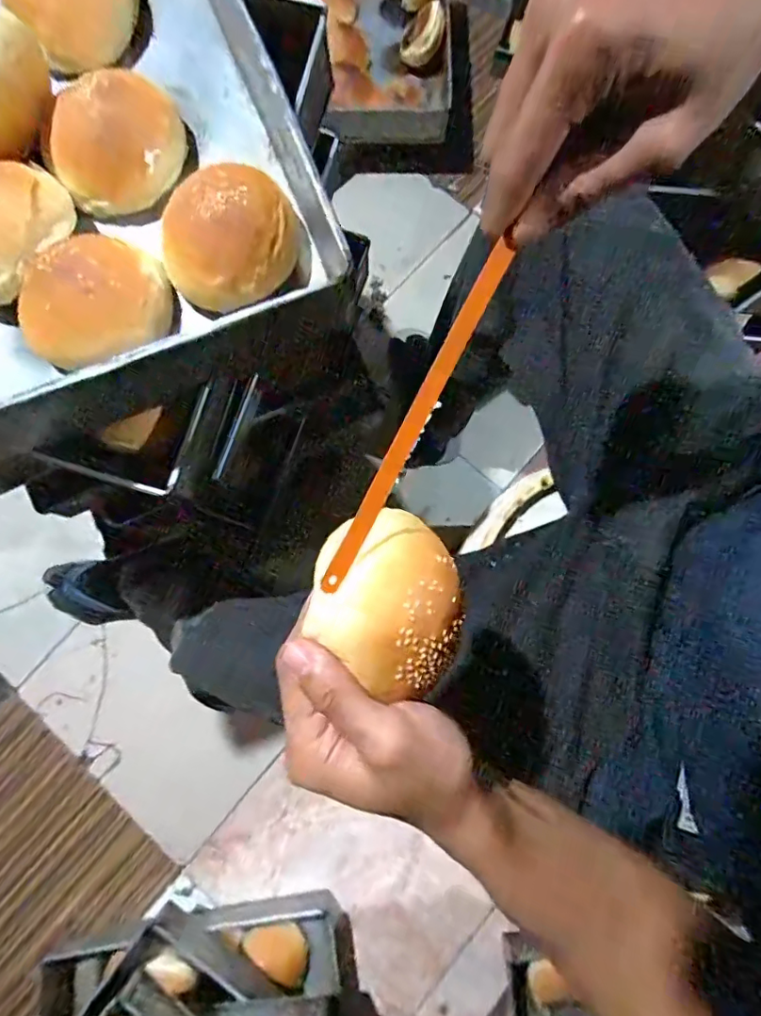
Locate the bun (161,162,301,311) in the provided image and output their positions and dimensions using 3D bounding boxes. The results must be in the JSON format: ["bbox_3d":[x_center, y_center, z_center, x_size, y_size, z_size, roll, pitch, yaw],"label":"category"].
[{"bbox_3d":[-0.100,-0.184,0.354,0.079,0.043,0.085,17,79,3],"label":"bun"}]

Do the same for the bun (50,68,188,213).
[{"bbox_3d":[-0.187,-0.258,0.370,0.088,0.043,0.088,0,78,0],"label":"bun"}]

